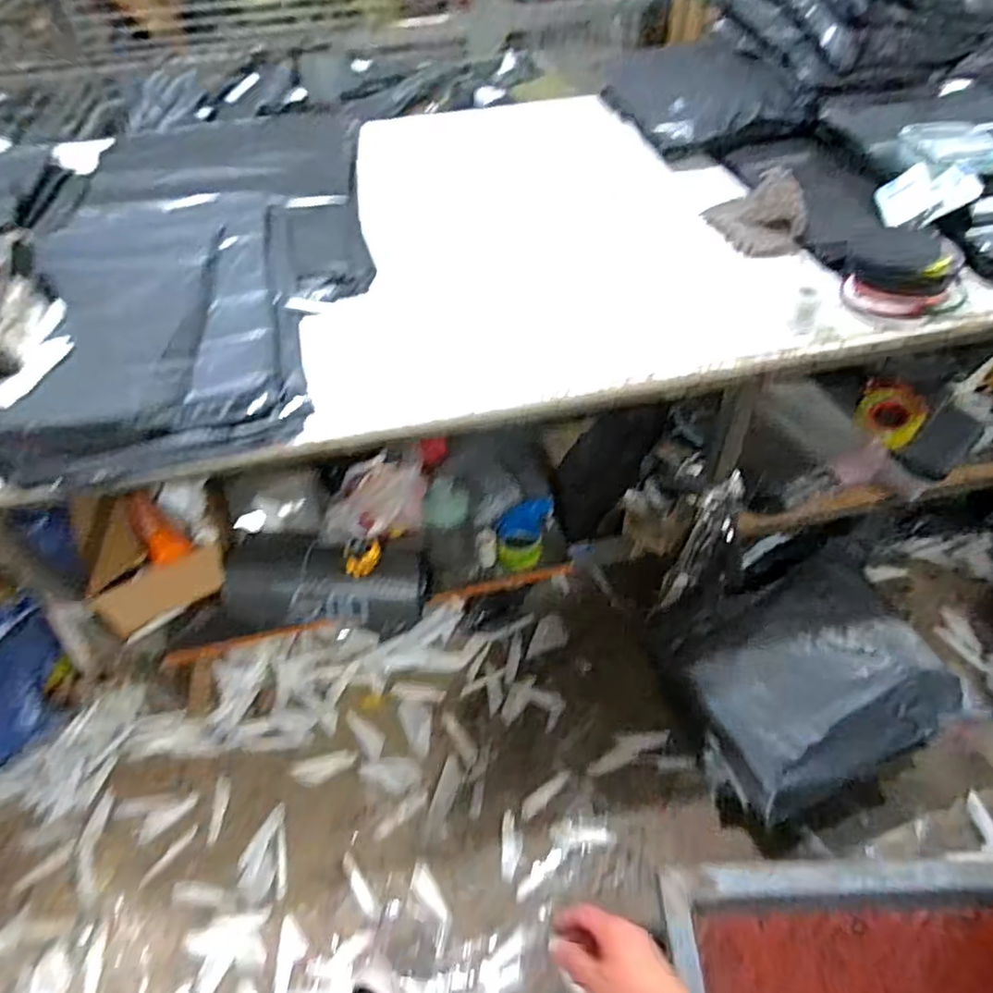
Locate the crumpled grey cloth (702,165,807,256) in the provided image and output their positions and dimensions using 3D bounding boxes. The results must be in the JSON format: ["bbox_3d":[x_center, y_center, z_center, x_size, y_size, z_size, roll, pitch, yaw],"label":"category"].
[{"bbox_3d":[0.482,-0.526,1.138,0.156,0.075,0.223,-5,50,-3],"label":"crumpled grey cloth"}]

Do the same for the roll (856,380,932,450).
[{"bbox_3d":[0.813,-0.178,1.274,0.050,0.123,0.127,-20,48,-34],"label":"roll"}]

